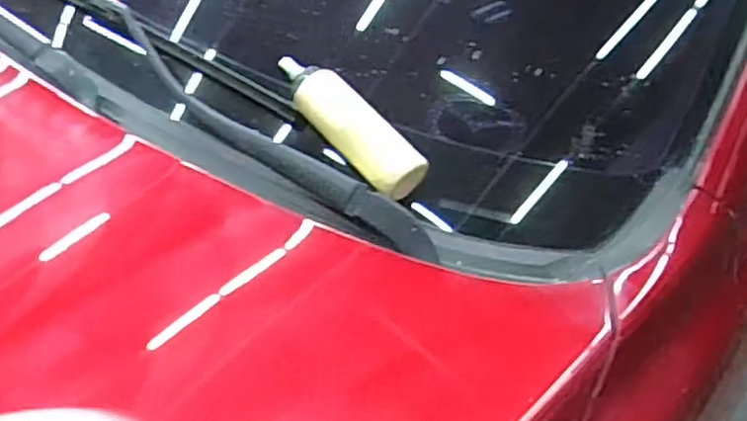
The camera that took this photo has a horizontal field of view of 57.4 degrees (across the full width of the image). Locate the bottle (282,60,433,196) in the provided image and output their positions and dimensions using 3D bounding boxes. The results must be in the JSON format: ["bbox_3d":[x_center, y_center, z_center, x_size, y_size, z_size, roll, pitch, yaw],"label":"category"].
[{"bbox_3d":[-0.033,-0.092,0.706,0.198,0.054,0.048,37,52,25],"label":"bottle"}]

